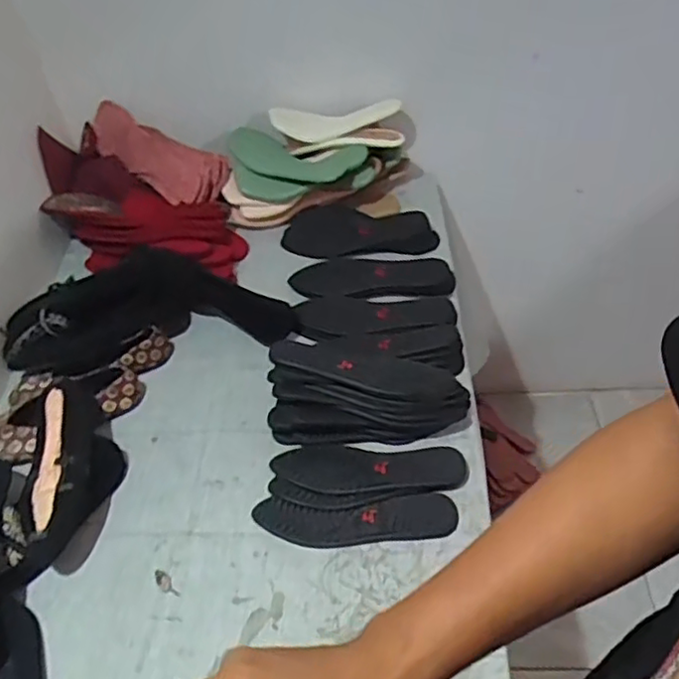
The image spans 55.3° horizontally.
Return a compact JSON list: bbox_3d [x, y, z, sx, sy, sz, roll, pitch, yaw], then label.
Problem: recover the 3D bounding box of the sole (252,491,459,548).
[{"bbox_3d":[0.017,0.217,0.786,0.242,0.010,0.060,-2,48,4],"label":"sole"}]

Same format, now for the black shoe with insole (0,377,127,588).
[{"bbox_3d":[-0.357,0.173,0.817,0.140,0.092,0.244,-5,48,2],"label":"black shoe with insole"}]

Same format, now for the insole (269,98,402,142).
[{"bbox_3d":[-0.007,-0.373,1.098,0.216,0.057,0.036,-1,48,6],"label":"insole"}]

